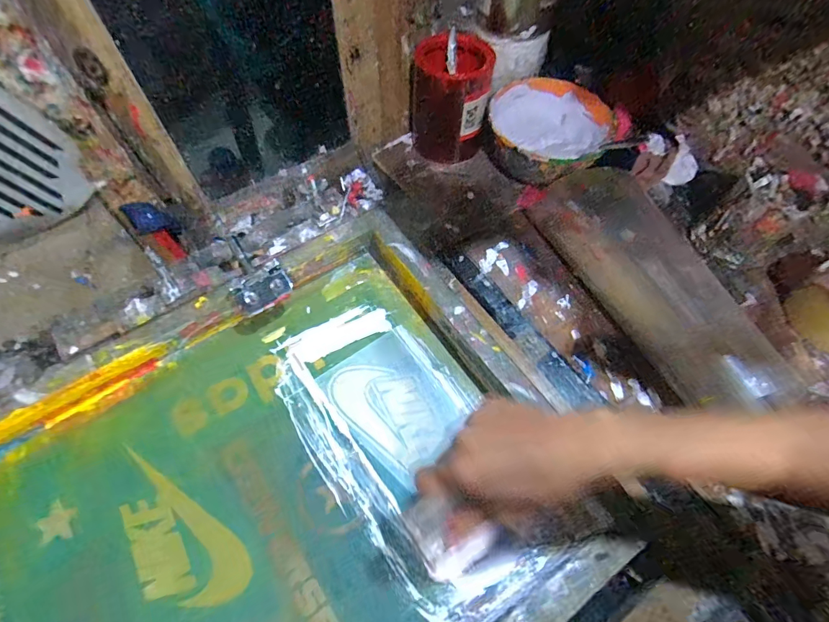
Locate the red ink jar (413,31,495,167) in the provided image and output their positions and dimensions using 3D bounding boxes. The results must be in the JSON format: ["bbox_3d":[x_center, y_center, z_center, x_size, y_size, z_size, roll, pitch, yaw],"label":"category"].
[{"bbox_3d":[0.055,-0.308,0.626,0.111,0.144,0.123,1,60,1],"label":"red ink jar"}]

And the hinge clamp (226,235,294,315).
[{"bbox_3d":[-0.197,-0.049,0.488,0.061,0.026,0.105,-37,66,-19],"label":"hinge clamp"}]

